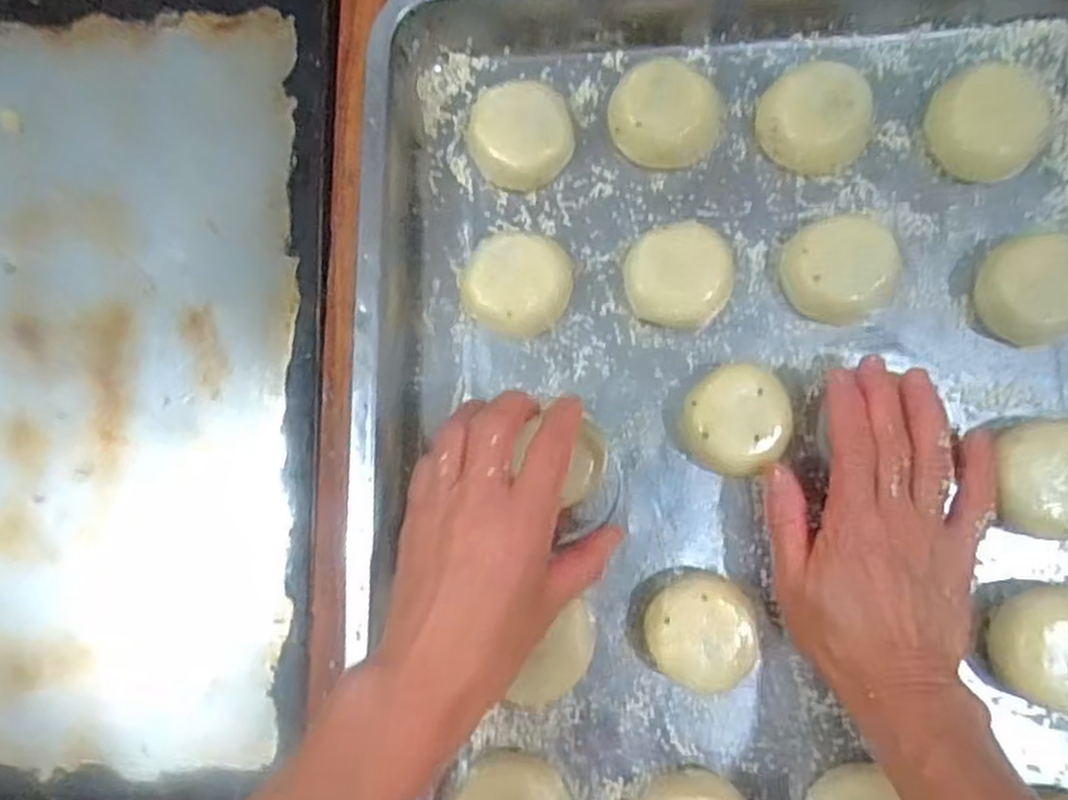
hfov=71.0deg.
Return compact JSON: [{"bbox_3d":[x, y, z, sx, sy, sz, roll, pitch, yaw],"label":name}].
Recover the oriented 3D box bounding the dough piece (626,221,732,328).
[{"bbox_3d":[0.075,-0.065,0.387,0.053,0.023,0.050,-1,83,6],"label":"dough piece"}]

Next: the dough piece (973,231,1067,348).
[{"bbox_3d":[0.240,-0.053,0.356,0.044,0.027,0.050,-21,82,3],"label":"dough piece"}]

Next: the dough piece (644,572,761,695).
[{"bbox_3d":[0.082,0.113,0.366,0.050,0.031,0.052,-1,83,6],"label":"dough piece"}]

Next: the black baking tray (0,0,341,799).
[{"bbox_3d":[-0.360,-0.014,0.523,0.462,0.069,0.641,3,84,6],"label":"black baking tray"}]

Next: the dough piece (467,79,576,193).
[{"bbox_3d":[-0.007,-0.143,0.401,0.053,0.018,0.056,-3,83,6],"label":"dough piece"}]

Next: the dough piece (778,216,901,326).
[{"bbox_3d":[0.151,-0.063,0.372,0.054,0.031,0.045,10,84,7],"label":"dough piece"}]

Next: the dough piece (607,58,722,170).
[{"bbox_3d":[0.068,-0.149,0.390,0.056,0.021,0.052,4,84,7],"label":"dough piece"}]

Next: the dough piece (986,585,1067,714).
[{"bbox_3d":[0.244,0.116,0.349,0.049,0.028,0.051,-1,83,6],"label":"dough piece"}]

